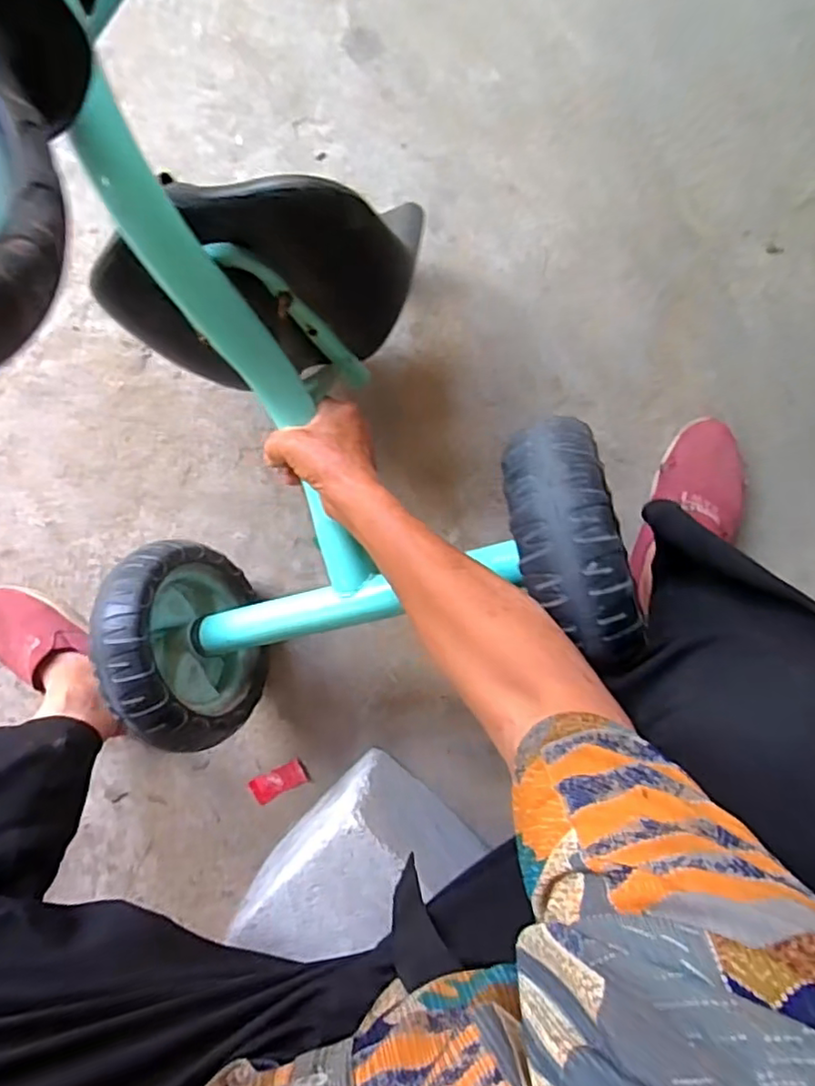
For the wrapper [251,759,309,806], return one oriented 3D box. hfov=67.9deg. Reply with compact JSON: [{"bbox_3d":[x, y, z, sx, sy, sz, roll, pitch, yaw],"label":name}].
[{"bbox_3d":[-0.145,0.271,0.689,0.065,0.006,0.029,-27,90,4],"label":"wrapper"}]

